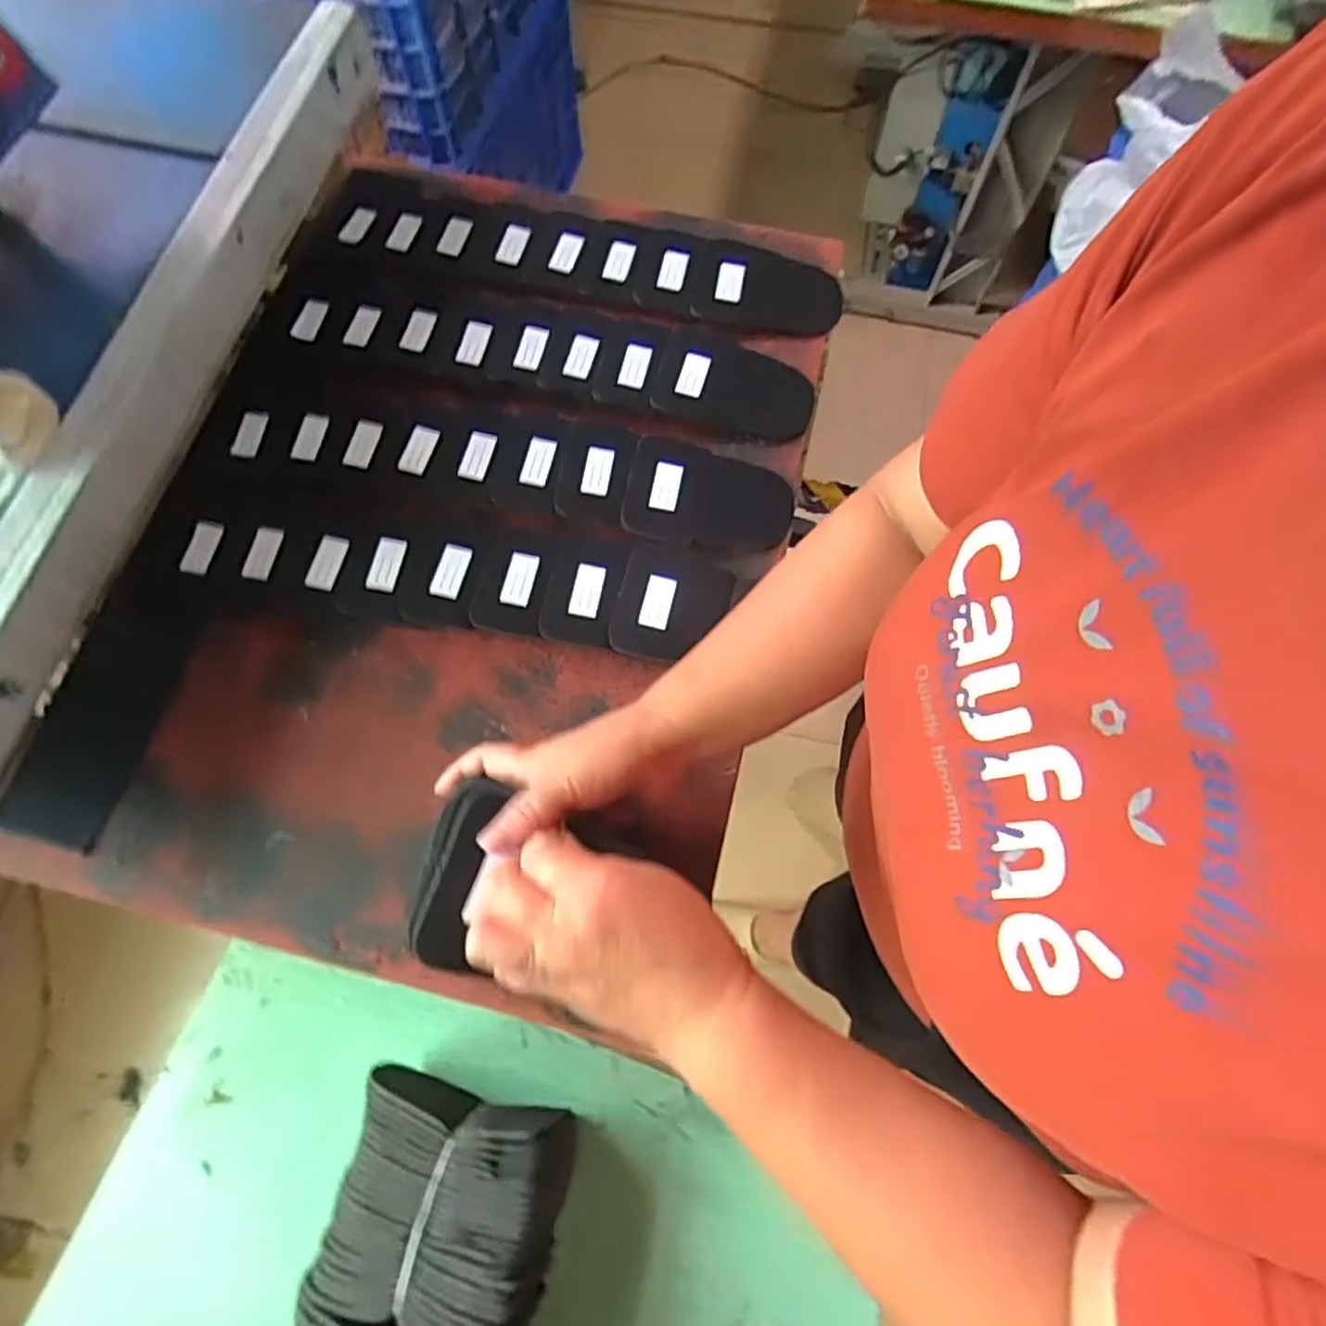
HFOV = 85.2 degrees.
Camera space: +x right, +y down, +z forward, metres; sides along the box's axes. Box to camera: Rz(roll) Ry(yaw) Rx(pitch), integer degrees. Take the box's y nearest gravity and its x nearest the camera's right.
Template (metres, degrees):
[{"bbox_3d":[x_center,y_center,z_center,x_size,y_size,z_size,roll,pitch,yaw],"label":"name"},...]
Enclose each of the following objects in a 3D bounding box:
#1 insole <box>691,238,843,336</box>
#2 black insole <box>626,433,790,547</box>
[{"bbox_3d":[0.095,-0.335,0.652,0.129,0.017,0.085,12,71,4],"label":"insole"},{"bbox_3d":[0.038,-0.134,0.586,0.133,0.008,0.093,11,70,-4],"label":"black insole"}]

